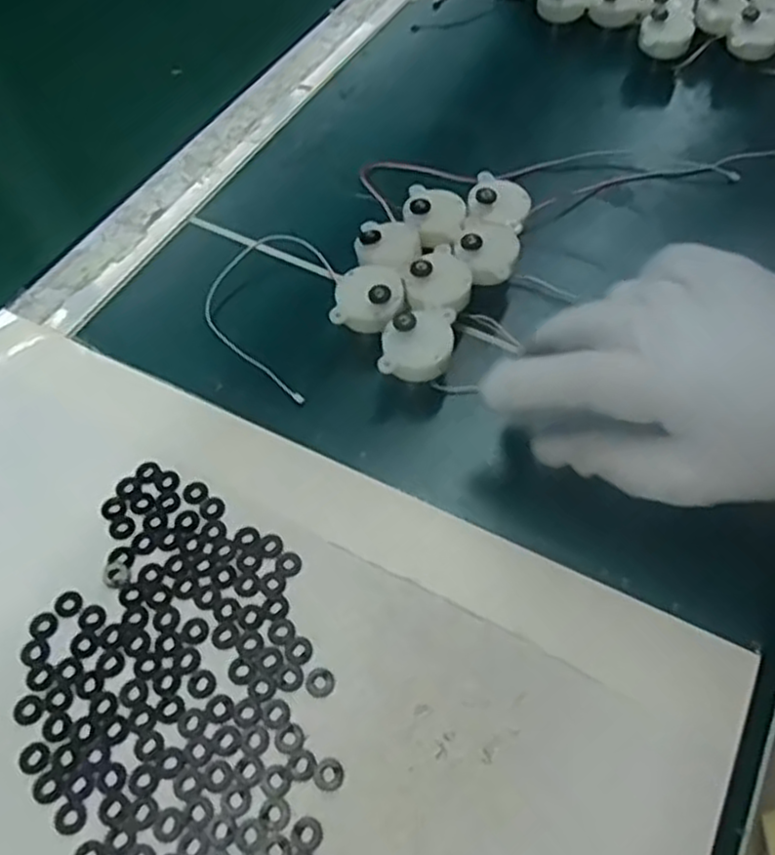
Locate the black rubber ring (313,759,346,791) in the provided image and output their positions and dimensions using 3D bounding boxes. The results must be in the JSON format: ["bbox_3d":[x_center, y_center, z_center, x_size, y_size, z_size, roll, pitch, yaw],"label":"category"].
[{"bbox_3d":[-0.021,0.121,0.266,0.010,0.004,0.010,1,58,-1],"label":"black rubber ring"}]

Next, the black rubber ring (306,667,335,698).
[{"bbox_3d":[-0.025,0.095,0.284,0.011,0.004,0.011,1,58,-1],"label":"black rubber ring"}]

